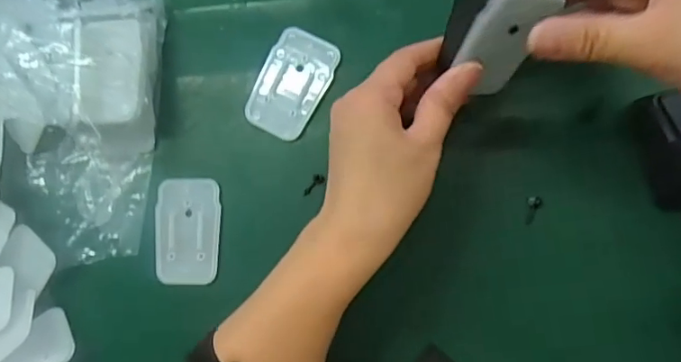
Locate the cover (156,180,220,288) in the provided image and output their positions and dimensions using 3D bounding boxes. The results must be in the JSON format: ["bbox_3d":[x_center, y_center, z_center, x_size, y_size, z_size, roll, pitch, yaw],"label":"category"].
[{"bbox_3d":[-0.103,0.034,0.356,0.044,0.004,0.070,1,85,7],"label":"cover"}]

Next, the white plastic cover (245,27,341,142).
[{"bbox_3d":[-0.033,-0.064,0.353,0.044,0.004,0.070,28,89,9],"label":"white plastic cover"}]

